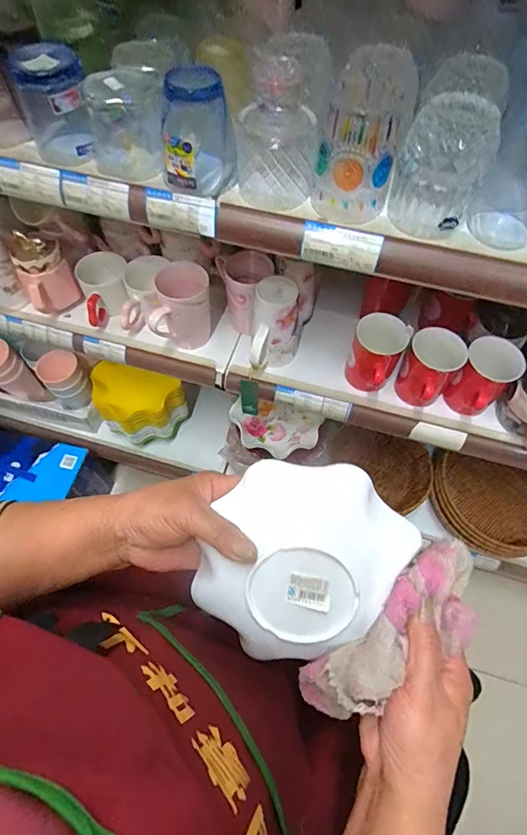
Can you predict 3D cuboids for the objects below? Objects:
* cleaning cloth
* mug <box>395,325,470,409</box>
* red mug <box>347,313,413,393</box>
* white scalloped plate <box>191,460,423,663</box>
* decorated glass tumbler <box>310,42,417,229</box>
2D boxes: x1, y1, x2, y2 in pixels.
[{"bbox_3d":[0.097,0.160,0.311,0.157,0.050,0.073,-42,69,-3],"label":"cleaning cloth"},{"bbox_3d":[0.237,-0.066,0.643,0.082,0.118,0.077,-34,67,-19],"label":"mug"},{"bbox_3d":[0.163,-0.090,0.657,0.076,0.109,0.088,36,66,17],"label":"red mug"},{"bbox_3d":[0.021,0.108,0.321,0.162,0.035,0.136,-44,81,5],"label":"white scalloped plate"},{"bbox_3d":[0.093,-0.259,0.403,0.073,0.118,0.079,1,60,-1],"label":"decorated glass tumbler"}]

